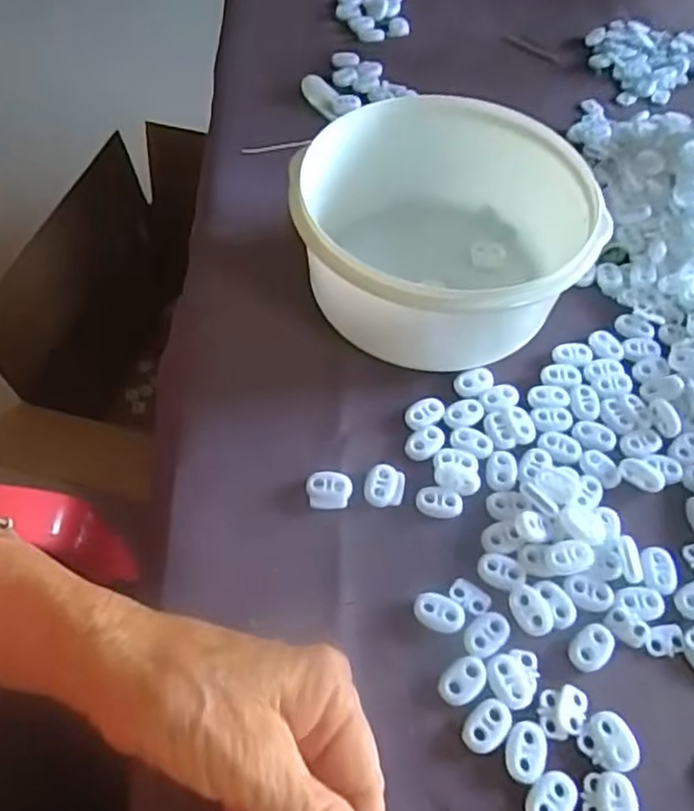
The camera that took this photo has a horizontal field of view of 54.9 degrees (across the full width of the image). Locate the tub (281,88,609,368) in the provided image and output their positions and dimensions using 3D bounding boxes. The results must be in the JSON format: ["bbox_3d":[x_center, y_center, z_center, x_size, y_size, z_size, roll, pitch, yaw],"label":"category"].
[{"bbox_3d":[0.052,-0.092,0.371,0.162,0.074,0.148,-1,55,-4],"label":"tub"}]

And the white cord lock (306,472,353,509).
[{"bbox_3d":[-0.009,0.042,0.331,0.022,0.006,0.017,1,55,-3],"label":"white cord lock"}]

